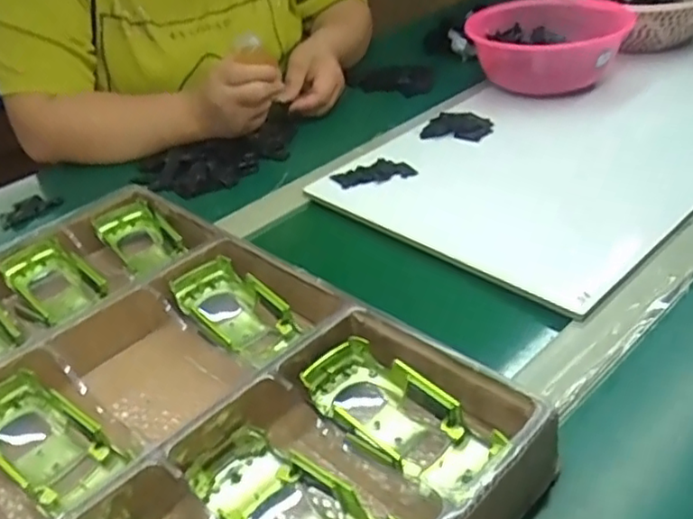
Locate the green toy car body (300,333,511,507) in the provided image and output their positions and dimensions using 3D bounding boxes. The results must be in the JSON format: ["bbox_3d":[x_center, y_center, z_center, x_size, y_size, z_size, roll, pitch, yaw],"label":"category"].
[{"bbox_3d":[0.029,0.094,0.387,0.055,0.028,0.134,-33,42,-31],"label":"green toy car body"}]

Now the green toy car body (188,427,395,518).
[{"bbox_3d":[-0.027,0.135,0.349,0.131,0.037,0.061,23,45,36],"label":"green toy car body"}]

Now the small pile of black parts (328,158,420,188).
[{"bbox_3d":[0.028,-0.092,0.690,0.085,0.009,0.034,-12,49,-2],"label":"small pile of black parts"}]

